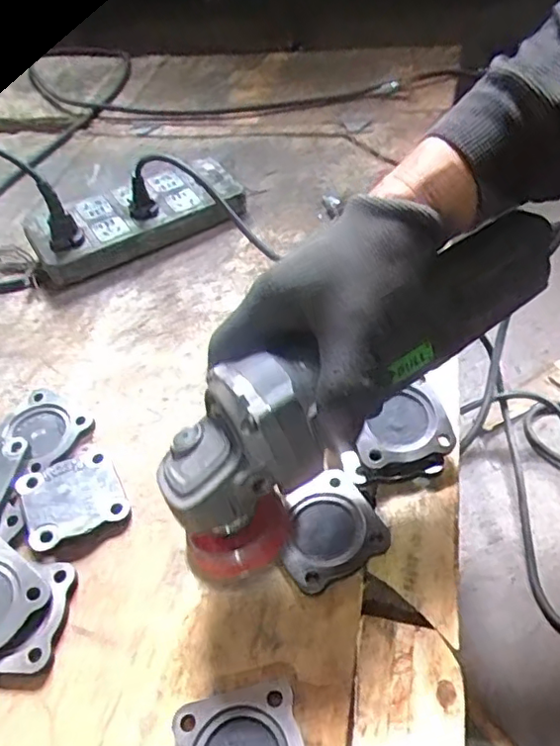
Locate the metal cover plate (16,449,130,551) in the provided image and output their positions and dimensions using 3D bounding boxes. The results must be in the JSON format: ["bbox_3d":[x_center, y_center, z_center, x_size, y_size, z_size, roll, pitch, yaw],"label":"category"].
[{"bbox_3d":[-0.151,0.089,0.433,0.066,0.014,0.065,-25,52,-14],"label":"metal cover plate"}]

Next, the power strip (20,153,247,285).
[{"bbox_3d":[-0.151,-0.167,0.635,0.217,0.046,0.100,-26,52,-14],"label":"power strip"}]

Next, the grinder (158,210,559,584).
[{"bbox_3d":[0.052,0.001,0.337,0.276,0.081,0.074,-37,56,-9],"label":"grinder"}]

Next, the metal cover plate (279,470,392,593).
[{"bbox_3d":[0.030,0.102,0.399,0.068,0.010,0.070,-23,51,-13],"label":"metal cover plate"}]

